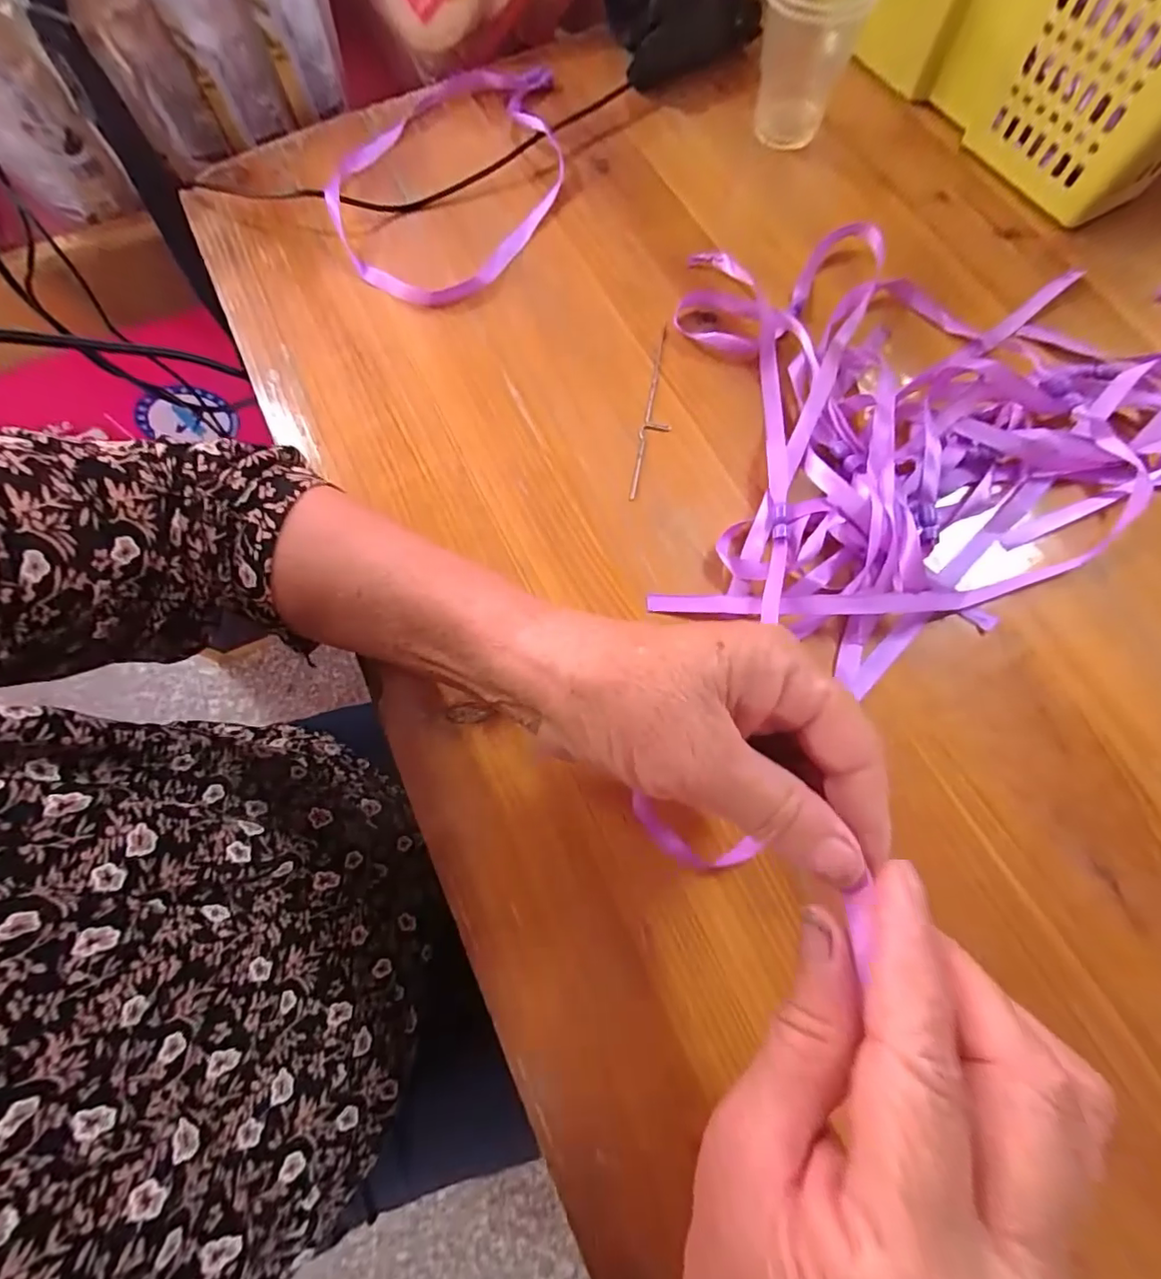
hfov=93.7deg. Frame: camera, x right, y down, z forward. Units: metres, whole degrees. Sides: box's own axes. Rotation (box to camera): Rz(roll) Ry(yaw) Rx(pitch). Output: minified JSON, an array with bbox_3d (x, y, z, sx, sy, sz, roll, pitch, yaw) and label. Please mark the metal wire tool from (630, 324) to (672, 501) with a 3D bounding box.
[{"bbox_3d":[0.046,-0.134,0.314,0.017,0.004,0.120,12,73,4],"label":"metal wire tool"}]

